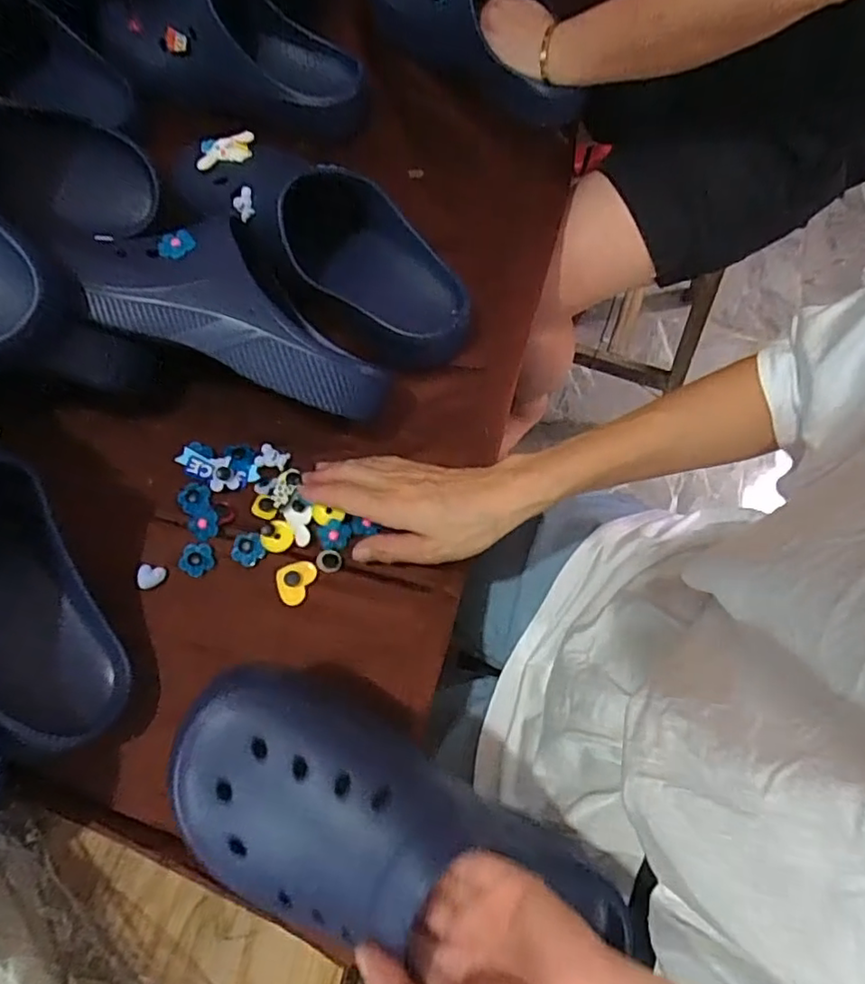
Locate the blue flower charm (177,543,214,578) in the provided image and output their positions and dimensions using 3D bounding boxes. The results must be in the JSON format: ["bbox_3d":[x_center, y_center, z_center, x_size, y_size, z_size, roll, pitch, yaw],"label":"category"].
[{"bbox_3d":[-0.176,0.049,0.455,0.025,0.005,0.025,1,69,-2],"label":"blue flower charm"}]

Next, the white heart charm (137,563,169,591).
[{"bbox_3d":[-0.206,0.062,0.451,0.019,0.006,0.019,6,69,0],"label":"white heart charm"}]

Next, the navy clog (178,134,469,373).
[{"bbox_3d":[-0.093,-0.206,0.514,0.285,0.081,0.119,36,72,11],"label":"navy clog"}]

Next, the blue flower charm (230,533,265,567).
[{"bbox_3d":[-0.137,0.043,0.458,0.023,0.004,0.024,-3,84,-9],"label":"blue flower charm"}]

